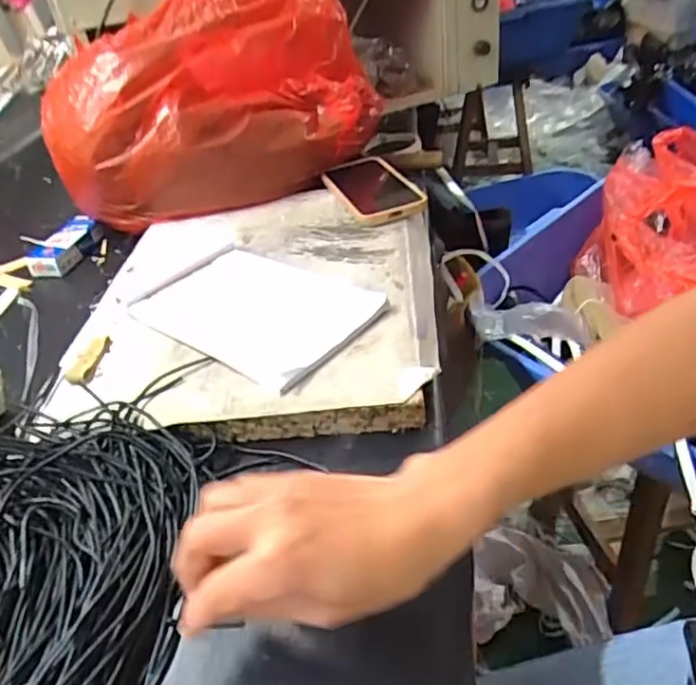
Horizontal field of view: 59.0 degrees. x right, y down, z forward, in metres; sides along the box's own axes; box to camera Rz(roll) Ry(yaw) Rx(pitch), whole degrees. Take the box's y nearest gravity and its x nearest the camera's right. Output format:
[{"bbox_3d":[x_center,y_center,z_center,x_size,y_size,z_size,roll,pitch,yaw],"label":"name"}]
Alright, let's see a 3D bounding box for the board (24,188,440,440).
[{"bbox_3d":[-0.080,-0.057,0.577,0.305,0.028,0.368,-6,36,5],"label":"board"}]

